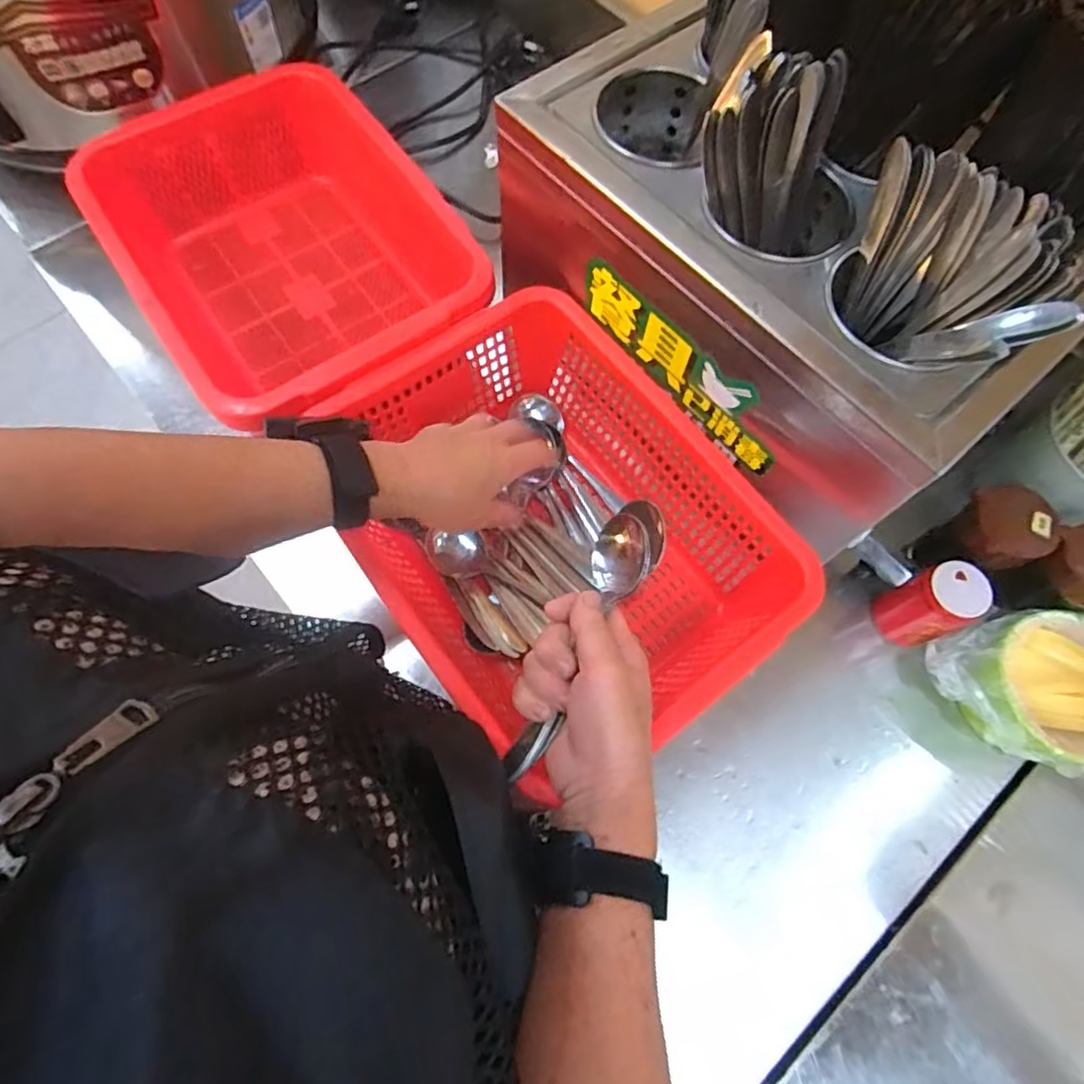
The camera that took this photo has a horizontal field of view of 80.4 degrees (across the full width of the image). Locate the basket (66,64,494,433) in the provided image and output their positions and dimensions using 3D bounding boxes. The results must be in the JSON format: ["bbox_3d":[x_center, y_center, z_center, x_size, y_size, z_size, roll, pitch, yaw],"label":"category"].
[{"bbox_3d":[-0.217,-0.257,0.590,0.244,0.103,0.342,-30,73,-12],"label":"basket"}]

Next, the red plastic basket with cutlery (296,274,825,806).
[{"bbox_3d":[0.006,-0.008,0.509,0.263,0.127,0.338,-35,74,-14],"label":"red plastic basket with cutlery"}]

